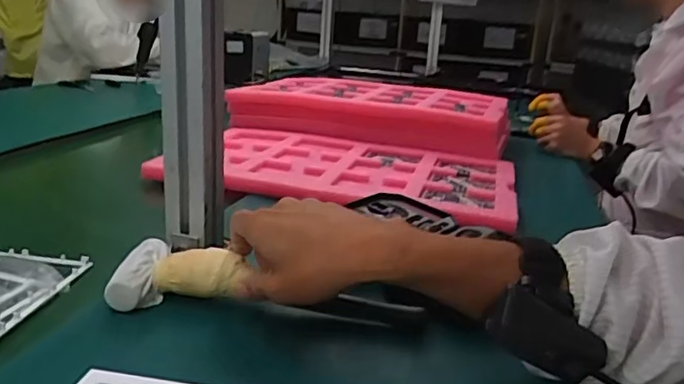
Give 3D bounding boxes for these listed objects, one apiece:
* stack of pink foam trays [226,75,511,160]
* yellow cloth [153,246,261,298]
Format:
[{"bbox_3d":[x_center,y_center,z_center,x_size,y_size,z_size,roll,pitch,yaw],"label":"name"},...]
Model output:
[{"bbox_3d":[0.064,-0.160,1.121,0.503,0.069,0.327,10,19,17],"label":"stack of pink foam trays"},{"bbox_3d":[-0.114,0.064,0.466,0.072,0.033,0.029,6,17,7],"label":"yellow cloth"}]

